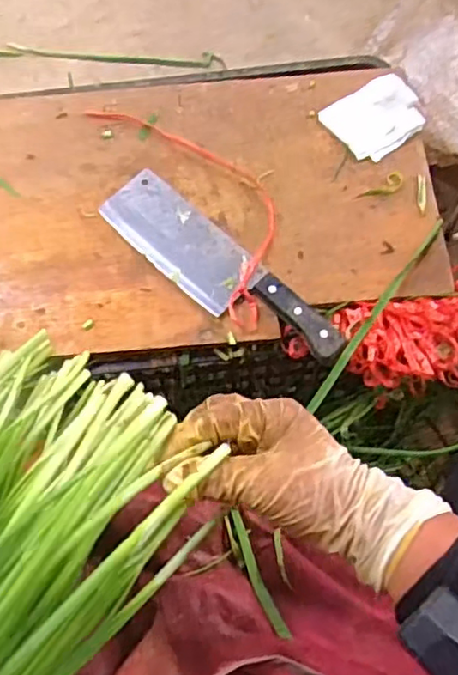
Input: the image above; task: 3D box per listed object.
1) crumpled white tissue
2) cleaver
[{"bbox_3d":[0.156,-0.234,0.662,0.092,0.015,0.080,-33,72,-12],"label":"crumpled white tissue"},{"bbox_3d":[-0.009,-0.065,0.602,0.272,0.025,0.070,41,74,14],"label":"cleaver"}]

